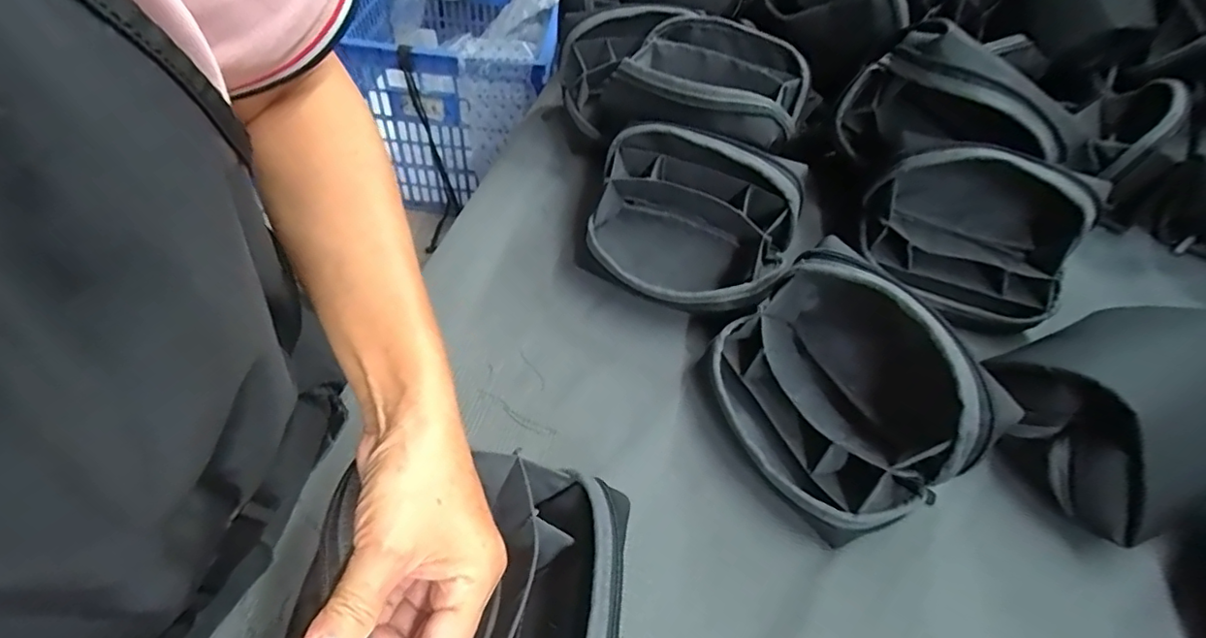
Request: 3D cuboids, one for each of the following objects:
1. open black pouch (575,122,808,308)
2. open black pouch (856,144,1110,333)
[{"bbox_3d":[0.069,-0.072,0.476,0.170,0.117,0.125,17,50,9],"label":"open black pouch"},{"bbox_3d":[0.306,-0.073,0.470,0.169,0.133,0.065,27,53,17],"label":"open black pouch"}]

